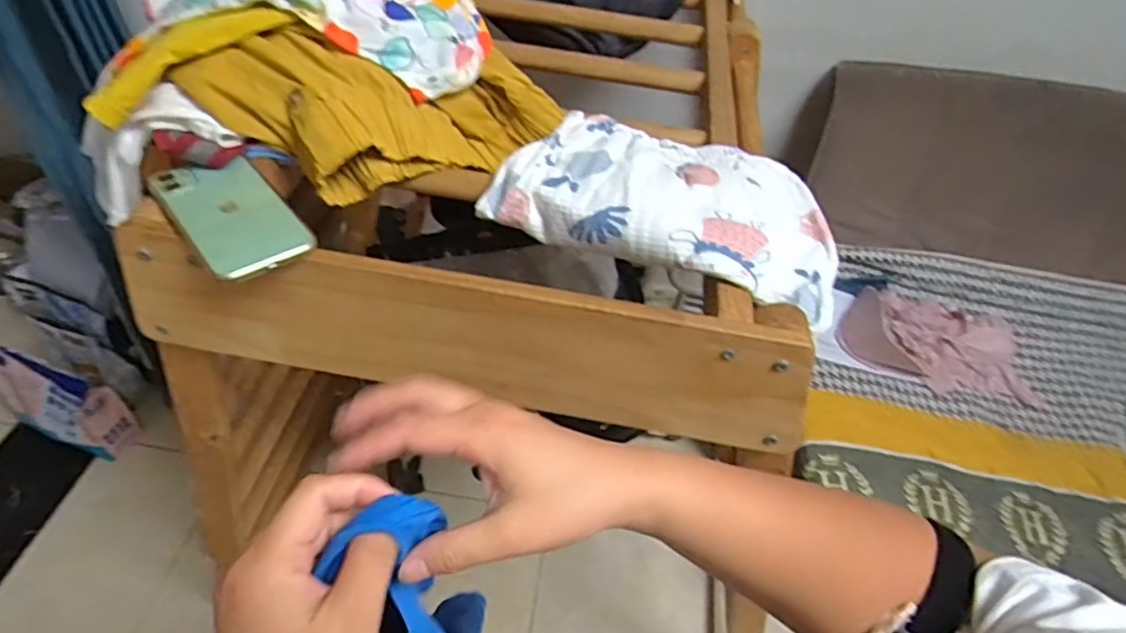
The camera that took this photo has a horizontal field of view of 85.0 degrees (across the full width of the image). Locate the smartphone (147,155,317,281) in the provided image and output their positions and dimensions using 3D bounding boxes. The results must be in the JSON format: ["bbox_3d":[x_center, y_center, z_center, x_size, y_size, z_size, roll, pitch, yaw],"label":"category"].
[{"bbox_3d":[-0.257,-0.081,0.480,0.076,0.014,0.142,-26,52,-34],"label":"smartphone"}]

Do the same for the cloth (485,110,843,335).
[{"bbox_3d":[0.104,-0.111,0.556,0.299,0.052,0.178,21,49,13],"label":"cloth"}]

